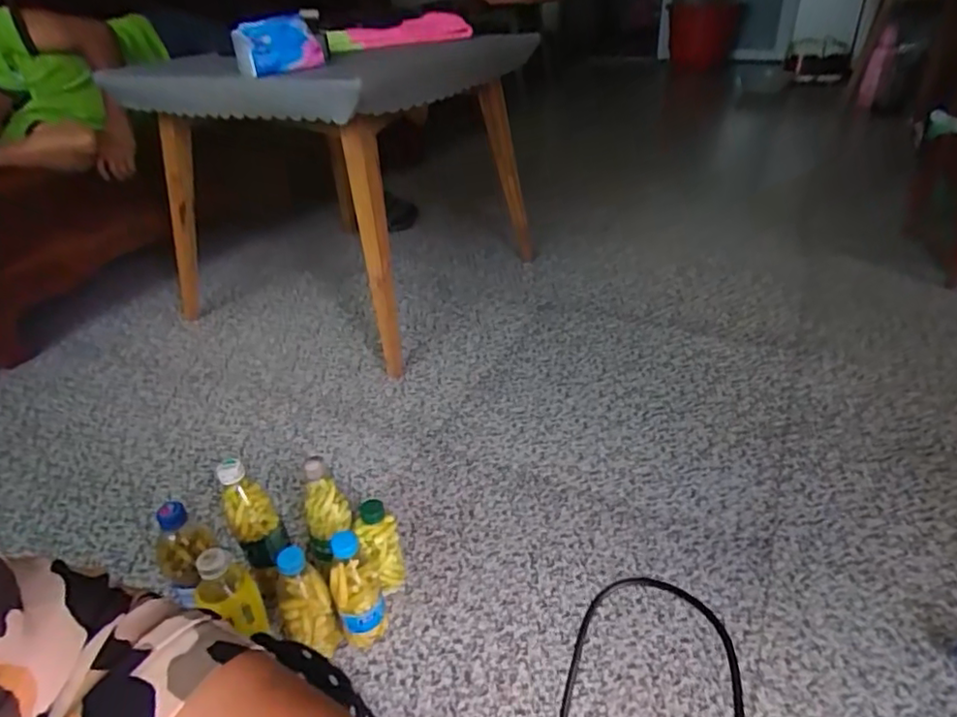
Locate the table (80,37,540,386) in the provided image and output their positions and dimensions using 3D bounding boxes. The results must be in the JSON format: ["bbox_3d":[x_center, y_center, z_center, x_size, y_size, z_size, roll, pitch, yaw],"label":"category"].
[{"bbox_3d":[-0.350,-0.428,1.489,0.786,0.626,0.615,19,40,30],"label":"table"}]

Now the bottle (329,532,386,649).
[{"bbox_3d":[-0.155,0.296,0.778,0.063,0.184,0.057,-15,36,-15],"label":"bottle"}]

